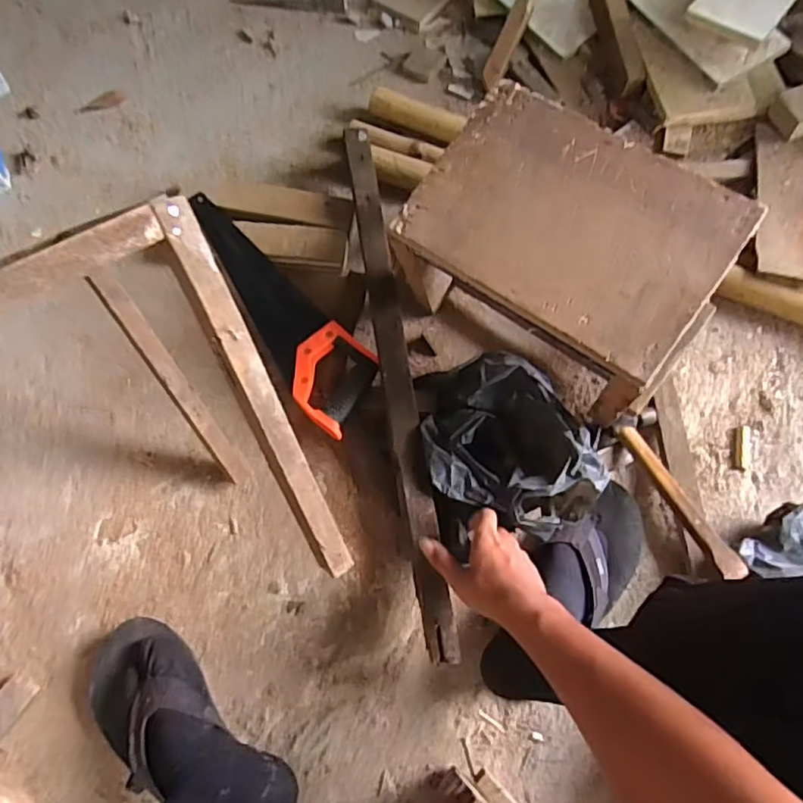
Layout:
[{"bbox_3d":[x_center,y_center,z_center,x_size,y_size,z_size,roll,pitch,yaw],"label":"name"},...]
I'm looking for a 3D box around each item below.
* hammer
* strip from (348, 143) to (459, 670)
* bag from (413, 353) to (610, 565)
[{"bbox_3d":[0.330,0.107,0.709,0.085,0.024,0.240,-13,46,-7],"label":"hammer"},{"bbox_3d":[-0.010,-0.061,0.758,0.037,0.019,0.727,-7,69,-5],"label":"strip"},{"bbox_3d":[0.140,0.046,0.704,0.222,0.099,0.229,-11,68,-6],"label":"bag"}]

